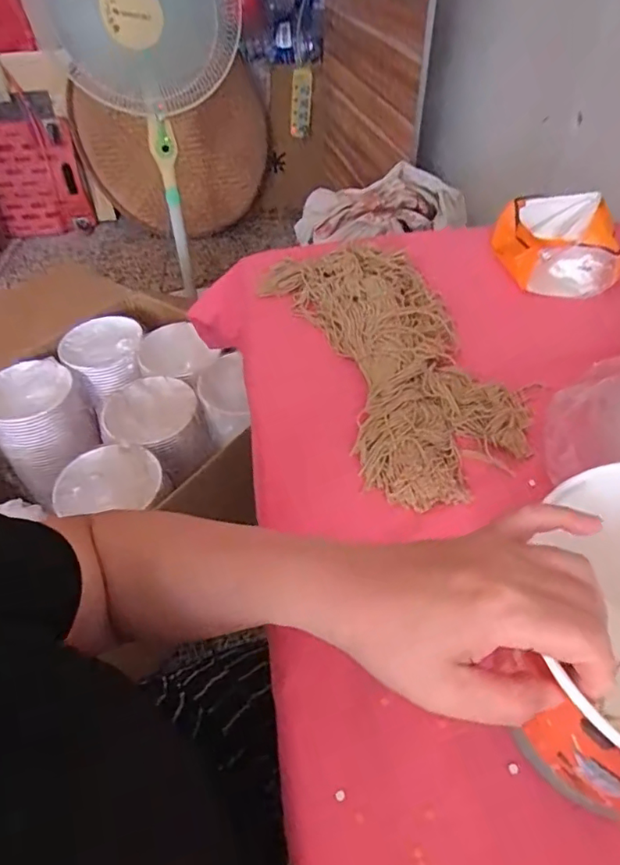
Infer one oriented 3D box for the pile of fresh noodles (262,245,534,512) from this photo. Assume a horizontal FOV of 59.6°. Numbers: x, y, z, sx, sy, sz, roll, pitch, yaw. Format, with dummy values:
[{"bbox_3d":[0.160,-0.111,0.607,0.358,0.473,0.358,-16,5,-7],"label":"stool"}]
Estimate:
[{"bbox_3d":[0.080,-0.093,0.555,0.171,0.038,0.383,-15,49,-10],"label":"pile of fresh noodles"}]

